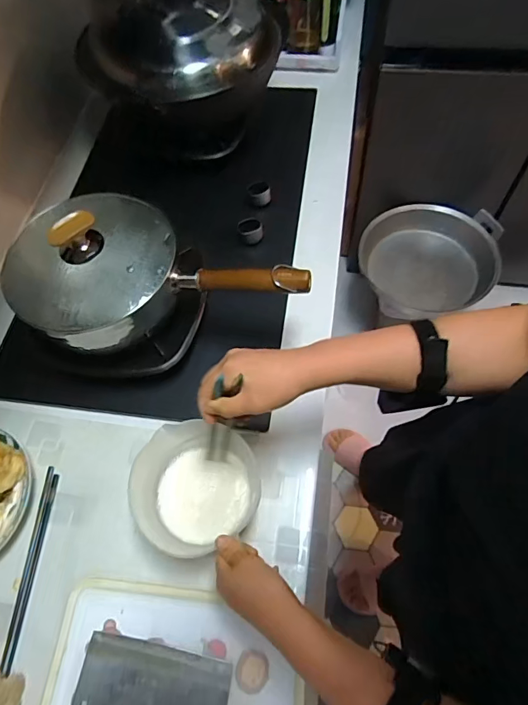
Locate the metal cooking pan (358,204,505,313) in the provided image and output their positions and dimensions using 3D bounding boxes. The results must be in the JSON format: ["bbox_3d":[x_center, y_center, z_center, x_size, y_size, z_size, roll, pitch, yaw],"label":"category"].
[{"bbox_3d":[0.473,-0.261,1.305,0.368,0.148,0.337,8,63,8],"label":"metal cooking pan"}]

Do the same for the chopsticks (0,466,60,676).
[{"bbox_3d":[-0.298,0.267,0.573,0.020,0.012,0.231,1,63,4],"label":"chopsticks"}]

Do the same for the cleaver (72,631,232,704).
[{"bbox_3d":[-0.070,0.372,0.474,0.271,0.021,0.082,8,63,8],"label":"cleaver"}]

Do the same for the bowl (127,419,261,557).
[{"bbox_3d":[-0.083,0.170,0.551,0.139,0.083,0.139,-2,63,3],"label":"bowl"}]

